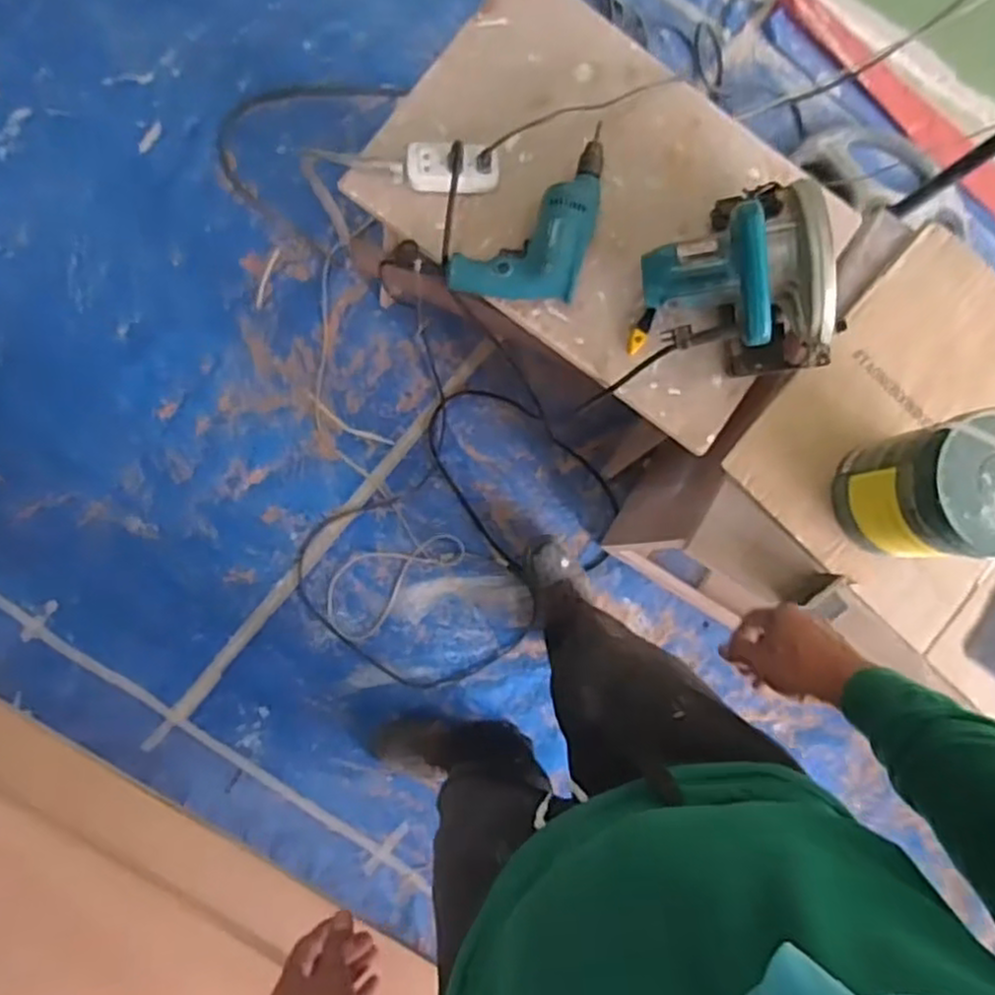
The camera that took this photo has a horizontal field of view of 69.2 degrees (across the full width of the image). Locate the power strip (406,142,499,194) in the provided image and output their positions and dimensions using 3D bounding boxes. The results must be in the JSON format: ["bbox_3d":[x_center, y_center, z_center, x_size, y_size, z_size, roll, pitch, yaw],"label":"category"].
[{"bbox_3d":[-0.058,-0.429,0.945,0.119,0.027,0.063,3,85,-7],"label":"power strip"}]

